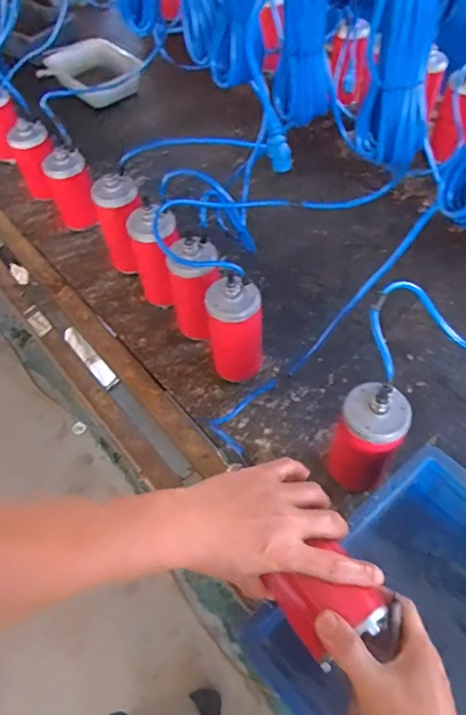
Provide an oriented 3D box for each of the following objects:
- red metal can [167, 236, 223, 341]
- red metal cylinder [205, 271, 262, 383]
[{"bbox_3d":[-0.058,-0.104,0.778,0.076,0.184,0.066,-34,61,-18],"label":"red metal can"},{"bbox_3d":[0.005,-0.030,0.734,0.076,0.192,0.065,0,56,3],"label":"red metal cylinder"}]

